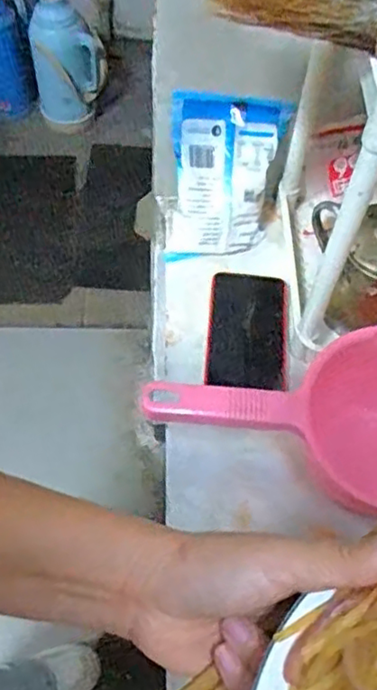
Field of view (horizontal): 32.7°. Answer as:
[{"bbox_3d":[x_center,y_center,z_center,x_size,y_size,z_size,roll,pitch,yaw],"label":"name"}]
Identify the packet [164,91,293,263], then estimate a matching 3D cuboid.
[{"bbox_3d":[0.039,-0.166,0.653,0.112,0.159,0.021,-2,23,-10],"label":"packet"}]

